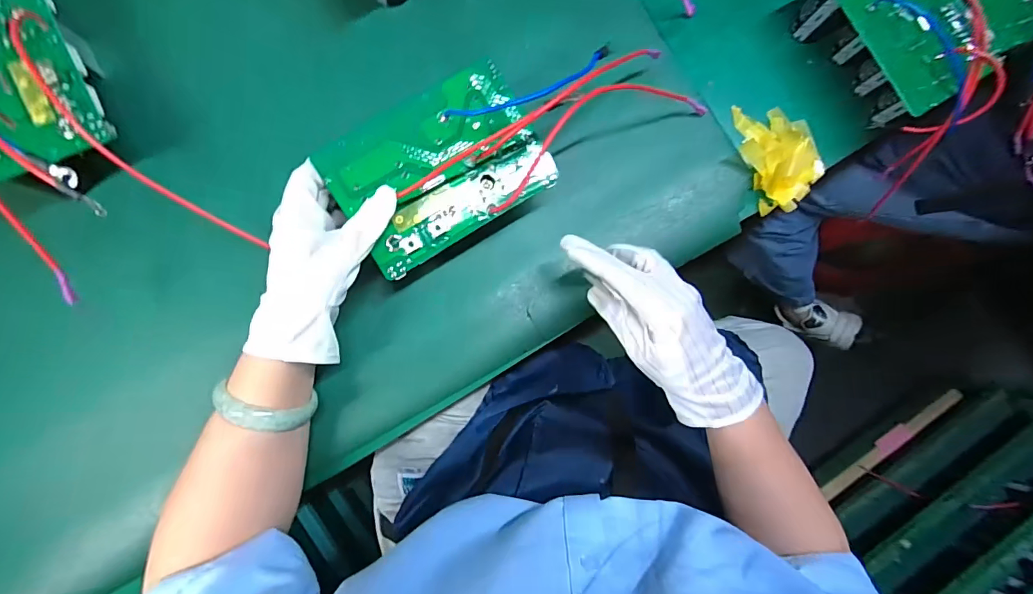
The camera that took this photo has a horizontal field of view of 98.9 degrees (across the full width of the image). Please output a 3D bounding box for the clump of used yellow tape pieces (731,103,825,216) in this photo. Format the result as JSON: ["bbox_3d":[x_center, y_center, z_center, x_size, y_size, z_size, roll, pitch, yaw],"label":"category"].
[{"bbox_3d":[0.253,-0.135,0.409,0.069,0.034,0.101,-13,88,-6],"label":"clump of used yellow tape pieces"}]

